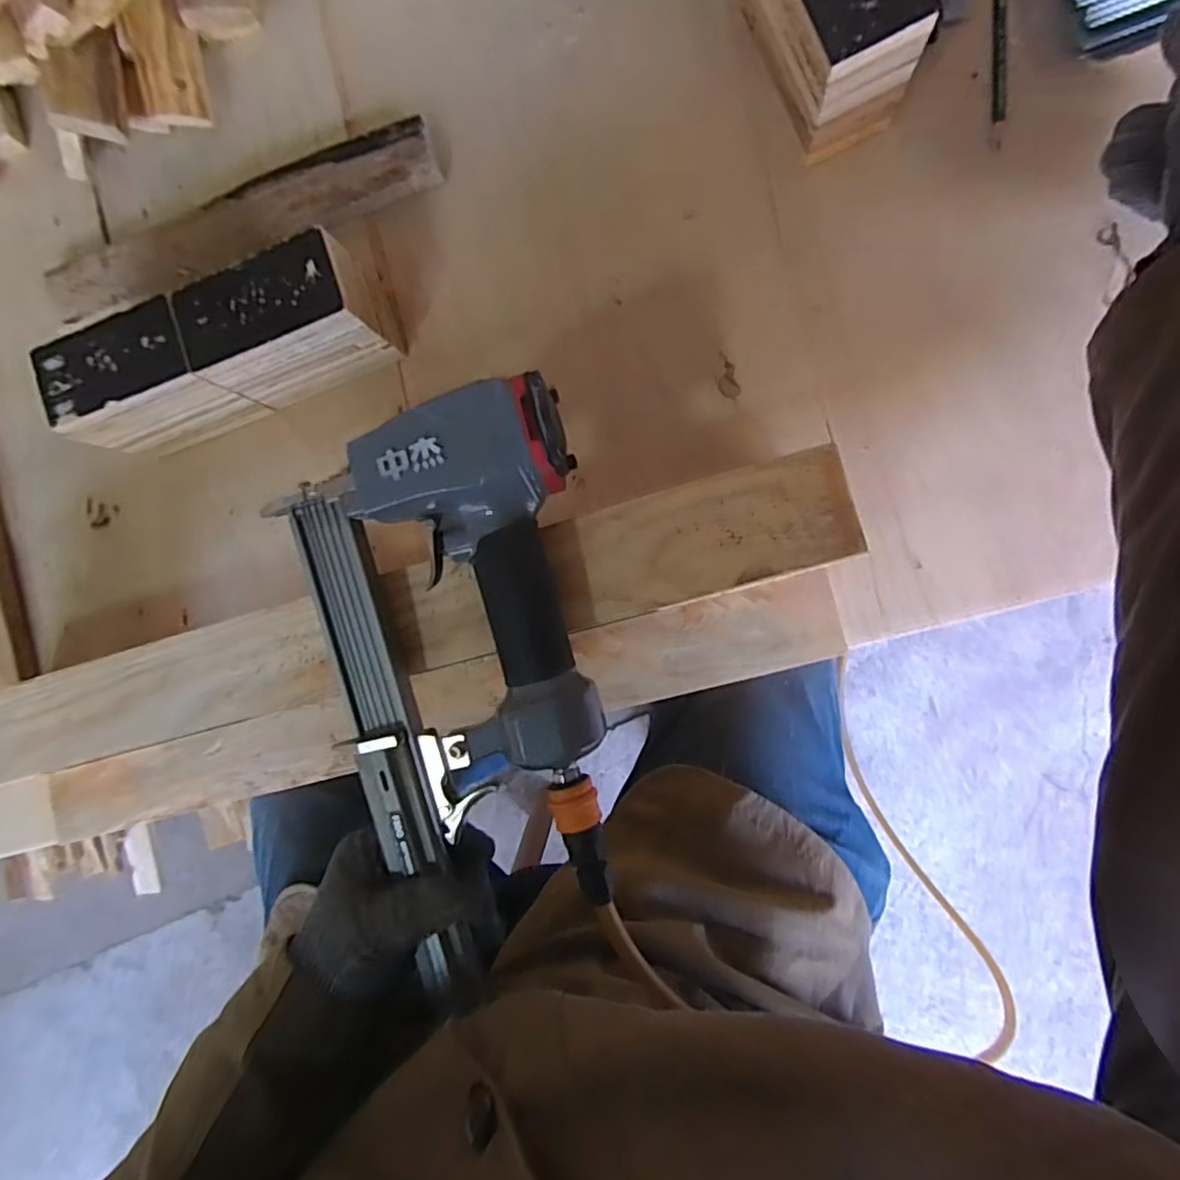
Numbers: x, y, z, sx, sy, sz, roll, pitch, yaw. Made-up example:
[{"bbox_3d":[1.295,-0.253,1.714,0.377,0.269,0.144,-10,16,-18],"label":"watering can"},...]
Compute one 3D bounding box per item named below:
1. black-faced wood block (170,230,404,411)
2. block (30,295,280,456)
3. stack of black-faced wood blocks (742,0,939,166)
[{"bbox_3d":[-0.212,-0.191,0.452,0.122,0.086,0.065,-15,88,10],"label":"black-faced wood block"},{"bbox_3d":[-0.325,-0.154,0.463,0.112,0.082,0.065,-18,87,10],"label":"block"},{"bbox_3d":[0.146,-0.355,0.388,0.063,0.084,0.120,-24,86,9],"label":"stack of black-faced wood blocks"}]

